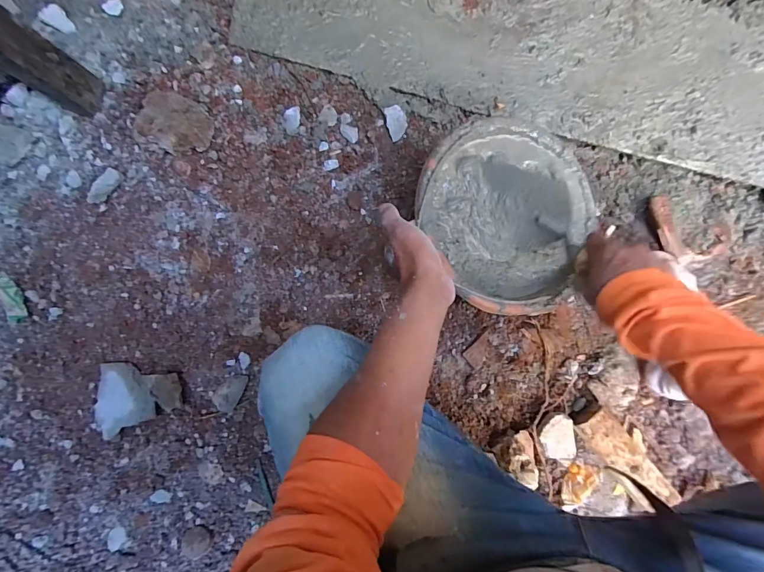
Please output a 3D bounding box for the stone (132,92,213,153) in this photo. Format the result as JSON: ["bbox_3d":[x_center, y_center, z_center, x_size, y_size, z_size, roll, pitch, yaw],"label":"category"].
[{"bbox_3d":[-0.311,-0.244,0.586,0.096,0.047,0.091,0,89,-5],"label":"stone"}]

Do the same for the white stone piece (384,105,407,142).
[{"bbox_3d":[0.024,-0.262,0.631,0.033,0.023,0.050,-15,90,-5],"label":"white stone piece"}]

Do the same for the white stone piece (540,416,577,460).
[{"bbox_3d":[0.294,0.256,0.660,0.055,0.021,0.072,-14,92,-5],"label":"white stone piece"}]

